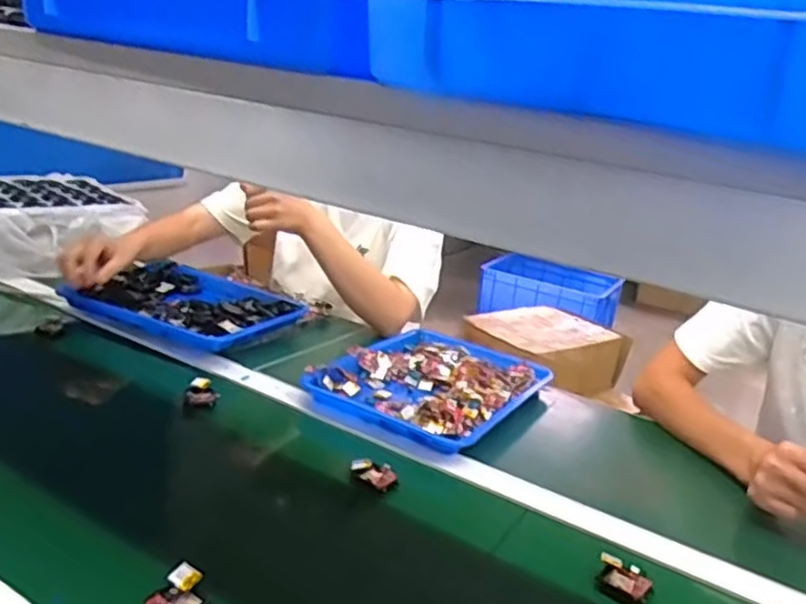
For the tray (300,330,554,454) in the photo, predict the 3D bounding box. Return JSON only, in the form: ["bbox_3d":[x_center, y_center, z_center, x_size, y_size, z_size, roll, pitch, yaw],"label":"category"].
[{"bbox_3d":[0.047,0.111,1.022,0.250,0.033,0.316,17,21,27],"label":"tray"}]

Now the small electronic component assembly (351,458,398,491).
[{"bbox_3d":[-0.031,0.187,0.787,0.053,0.012,0.035,20,22,33],"label":"small electronic component assembly"}]

